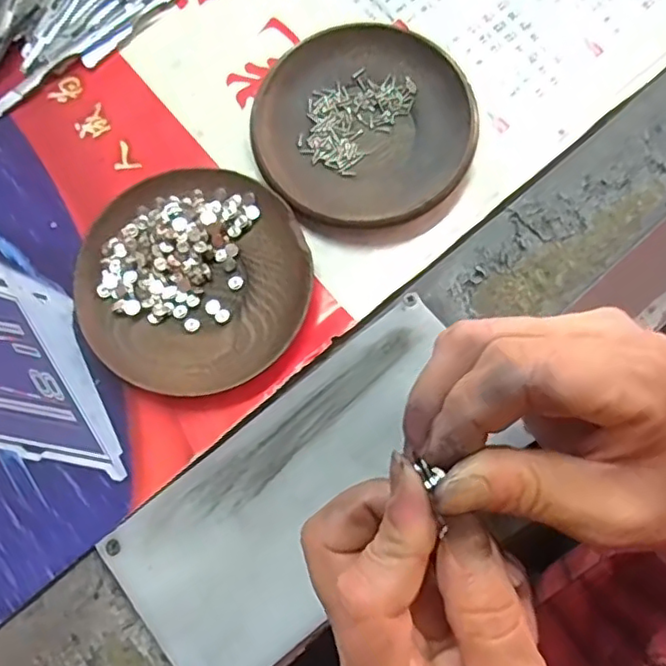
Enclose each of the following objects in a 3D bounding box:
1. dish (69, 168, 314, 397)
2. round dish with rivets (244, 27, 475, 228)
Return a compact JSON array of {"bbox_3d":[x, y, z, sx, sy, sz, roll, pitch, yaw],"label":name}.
[{"bbox_3d":[-0.071,-0.027,0.318,0.115,0.015,0.112,0,79,1],"label":"dish"},{"bbox_3d":[0.016,-0.108,0.330,0.112,0.020,0.108,0,79,1],"label":"round dish with rivets"}]

